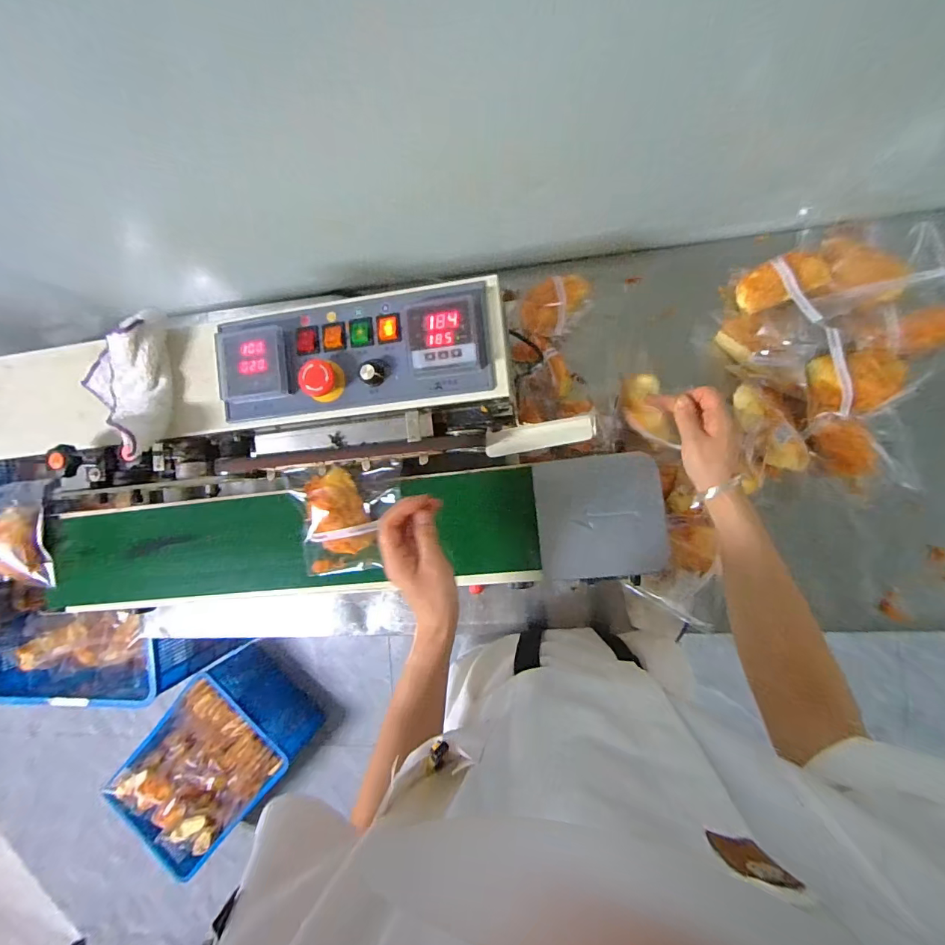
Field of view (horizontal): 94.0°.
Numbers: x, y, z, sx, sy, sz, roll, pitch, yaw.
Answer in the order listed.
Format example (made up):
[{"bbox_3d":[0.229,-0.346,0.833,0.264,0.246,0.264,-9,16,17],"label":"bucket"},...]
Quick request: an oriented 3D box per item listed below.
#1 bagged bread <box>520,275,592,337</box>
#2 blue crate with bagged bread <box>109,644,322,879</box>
[{"bbox_3d":[0.131,-0.250,0.667,0.112,0.055,0.076,-18,88,9],"label":"bagged bread"},{"bbox_3d":[-0.784,0.865,1.367,0.371,0.206,0.573,42,97,6],"label":"blue crate with bagged bread"}]

